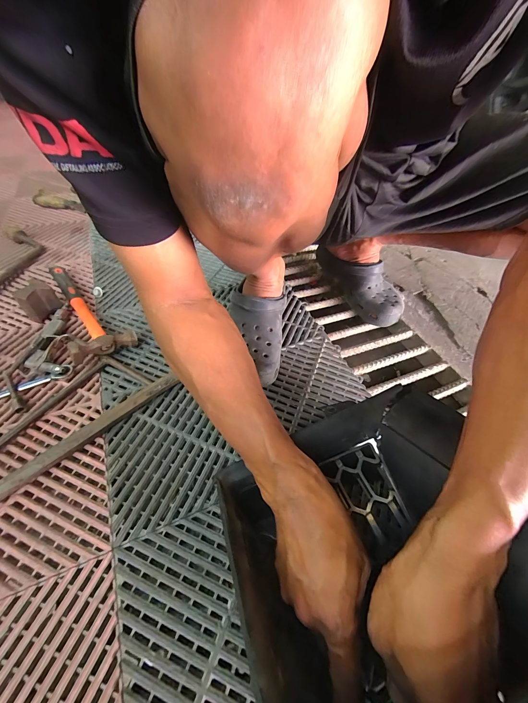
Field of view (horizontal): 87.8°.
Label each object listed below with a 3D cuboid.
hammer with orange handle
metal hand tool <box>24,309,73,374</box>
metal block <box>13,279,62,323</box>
[{"bbox_3d":[-0.346,-0.088,0.507,0.094,0.052,0.291,-33,62,-27],"label":"hammer with orange handle"},{"bbox_3d":[-0.355,-0.017,0.462,0.053,0.025,0.146,-8,53,-12],"label":"metal hand tool"},{"bbox_3d":[-0.405,-0.090,0.493,0.033,0.063,0.053,34,56,20],"label":"metal block"}]

